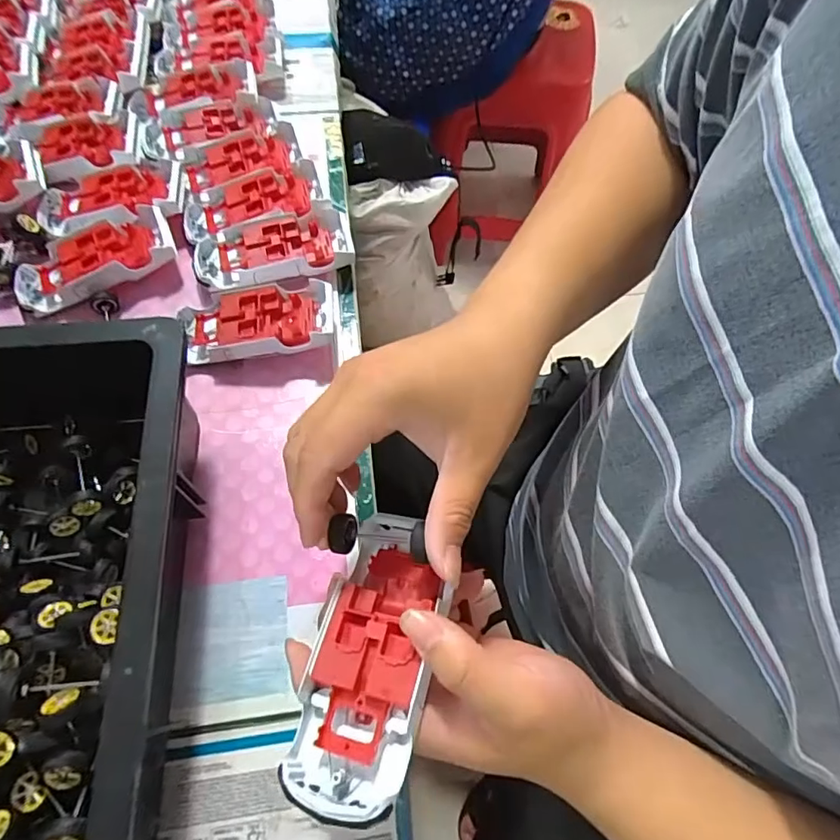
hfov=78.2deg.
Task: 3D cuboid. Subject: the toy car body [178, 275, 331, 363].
[{"bbox_3d":[-0.128,-0.076,0.408,0.116,0.032,0.057,-8,65,-4],"label":"toy car body"}]

